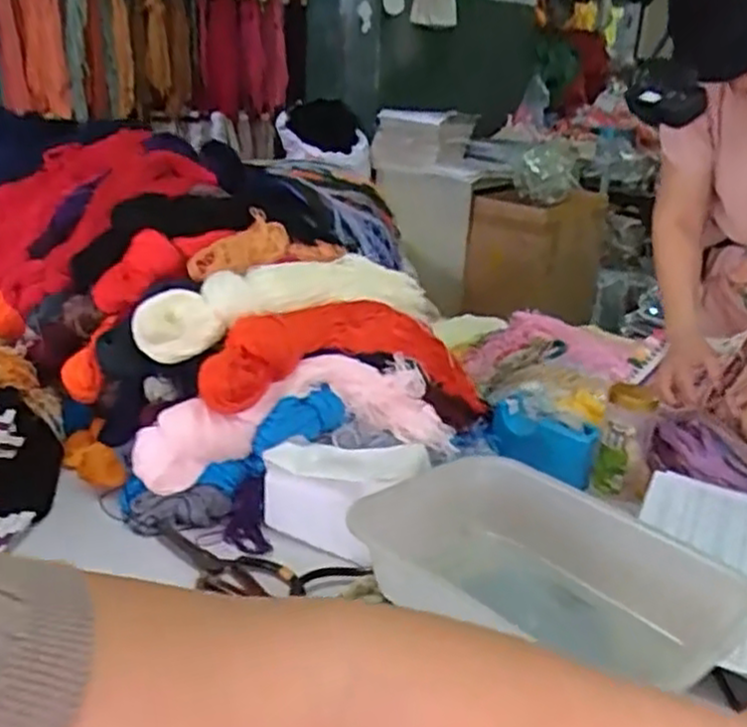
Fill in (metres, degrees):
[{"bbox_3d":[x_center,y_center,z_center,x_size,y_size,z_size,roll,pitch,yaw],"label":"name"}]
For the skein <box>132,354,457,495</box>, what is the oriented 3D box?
[{"bbox_3d":[-0.081,0.064,0.858,0.368,0.114,0.067,-5,23,-19],"label":"skein"}]

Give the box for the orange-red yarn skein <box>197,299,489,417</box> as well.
[{"bbox_3d":[-0.016,0.007,0.926,0.410,0.157,0.070,-13,26,-34],"label":"orange-red yarn skein"}]

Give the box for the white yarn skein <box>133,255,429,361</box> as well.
[{"bbox_3d":[-0.088,-0.080,0.924,0.401,0.080,0.089,-16,28,-39],"label":"white yarn skein"}]

